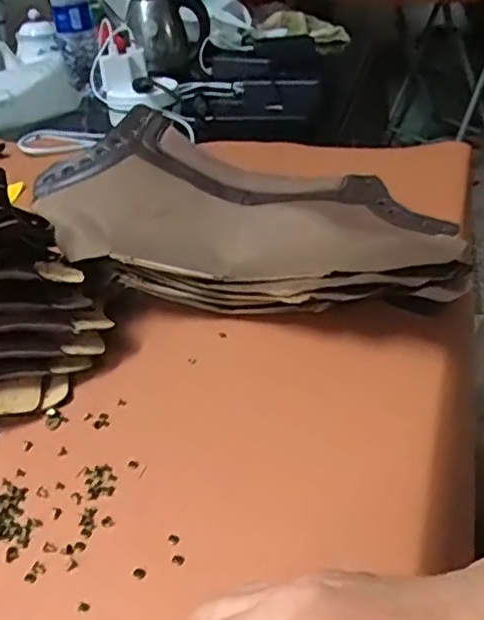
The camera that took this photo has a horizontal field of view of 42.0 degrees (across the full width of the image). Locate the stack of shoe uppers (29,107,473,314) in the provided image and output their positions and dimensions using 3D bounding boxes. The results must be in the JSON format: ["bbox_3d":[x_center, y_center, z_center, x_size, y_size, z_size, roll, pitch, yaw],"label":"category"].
[{"bbox_3d":[0.003,-0.070,0.473,0.315,0.080,0.143,9,36,16],"label":"stack of shoe uppers"}]

